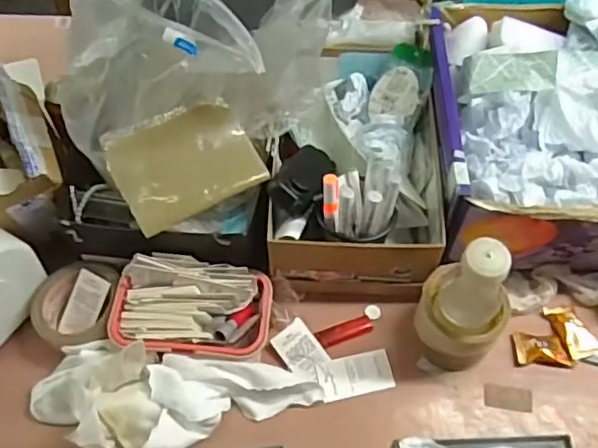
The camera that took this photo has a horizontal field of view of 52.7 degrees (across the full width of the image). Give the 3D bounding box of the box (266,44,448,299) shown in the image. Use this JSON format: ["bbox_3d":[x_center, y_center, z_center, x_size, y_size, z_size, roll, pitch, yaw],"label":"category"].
[{"bbox_3d":[0.065,-0.081,0.723,0.185,0.133,0.303,2,58,1],"label":"box"}]

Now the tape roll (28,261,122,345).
[{"bbox_3d":[-0.245,0.095,0.673,0.094,0.054,0.093,0,58,0],"label":"tape roll"}]

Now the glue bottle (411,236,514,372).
[{"bbox_3d":[0.165,0.078,0.600,0.087,0.194,0.075,24,61,15],"label":"glue bottle"}]

